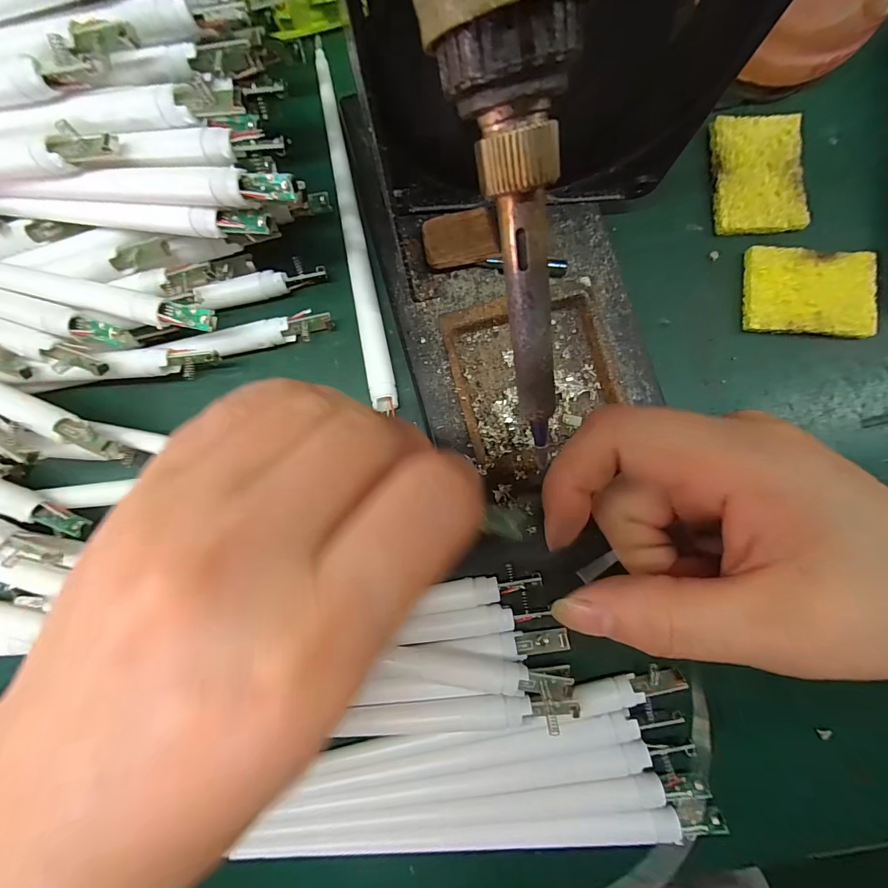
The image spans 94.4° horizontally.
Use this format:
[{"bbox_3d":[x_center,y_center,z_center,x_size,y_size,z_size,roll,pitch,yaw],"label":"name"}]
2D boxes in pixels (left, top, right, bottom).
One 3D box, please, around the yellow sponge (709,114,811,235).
[{"bbox_3d":[0.147,-0.126,0.193,0.039,0.010,0.055,-2,85,-1],"label":"yellow sponge"}]

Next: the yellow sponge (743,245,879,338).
[{"bbox_3d":[0.166,-0.069,0.188,0.055,0.011,0.038,4,85,-1],"label":"yellow sponge"}]

